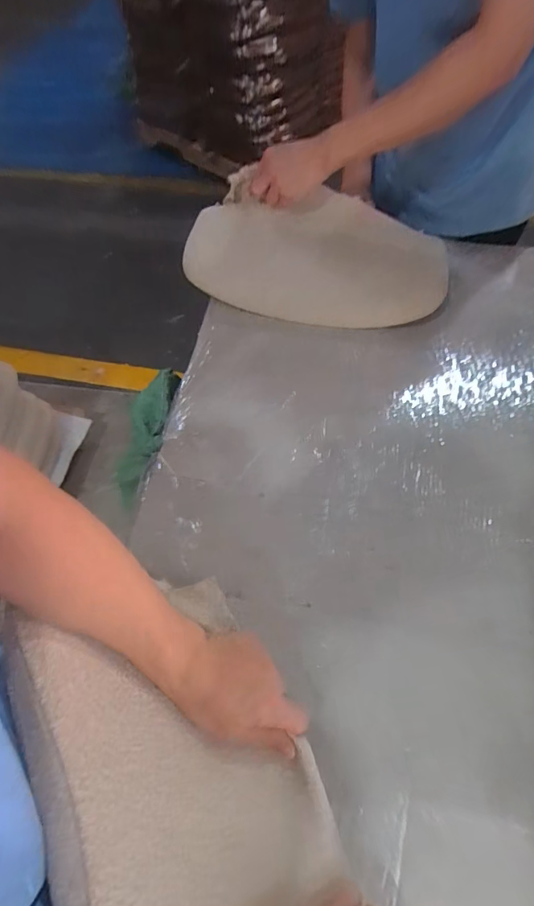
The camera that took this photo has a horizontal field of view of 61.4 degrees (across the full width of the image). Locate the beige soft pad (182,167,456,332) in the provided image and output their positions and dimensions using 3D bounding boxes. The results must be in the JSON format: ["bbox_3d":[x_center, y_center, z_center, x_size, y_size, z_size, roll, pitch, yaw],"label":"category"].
[{"bbox_3d":[0.082,-0.346,0.783,0.434,0.041,0.245,7,87,6],"label":"beige soft pad"}]

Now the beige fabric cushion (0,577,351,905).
[{"bbox_3d":[-0.068,0.263,0.377,0.044,0.245,0.314,-40,63,22],"label":"beige fabric cushion"}]

